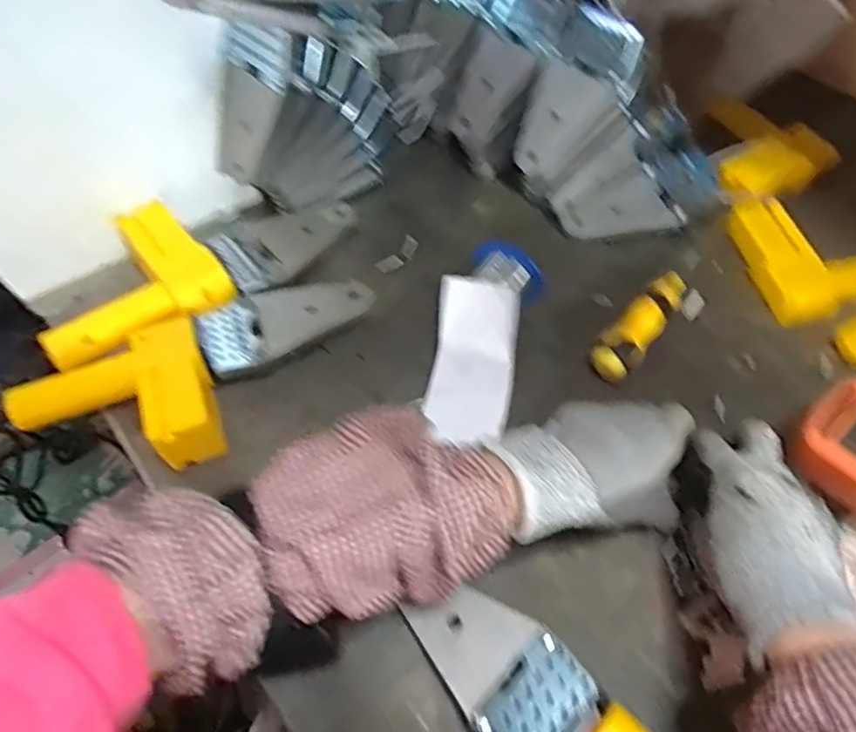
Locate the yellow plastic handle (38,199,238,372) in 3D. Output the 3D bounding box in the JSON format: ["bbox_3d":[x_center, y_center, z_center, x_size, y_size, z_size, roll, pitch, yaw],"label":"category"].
[{"bbox_3d":[-0.246,-0.061,0.513,0.143,0.034,0.110,-39,64,-19],"label":"yellow plastic handle"}]

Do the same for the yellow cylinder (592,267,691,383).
[{"bbox_3d":[0.174,-0.035,0.508,0.032,0.025,0.119,34,66,22],"label":"yellow cylinder"}]

